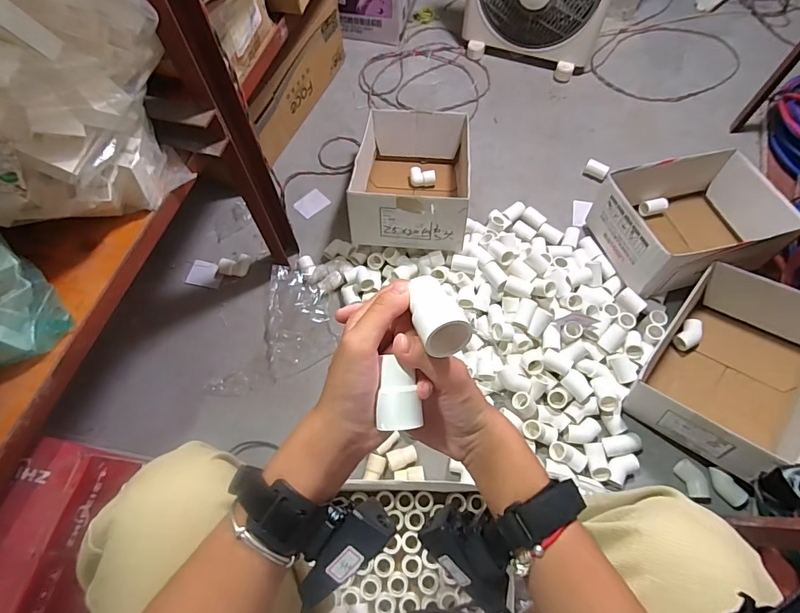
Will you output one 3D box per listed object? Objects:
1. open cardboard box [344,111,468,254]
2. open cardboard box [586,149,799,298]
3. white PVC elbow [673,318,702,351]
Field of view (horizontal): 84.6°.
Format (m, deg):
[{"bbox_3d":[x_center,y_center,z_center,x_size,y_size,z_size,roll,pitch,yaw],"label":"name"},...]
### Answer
[{"bbox_3d":[0.026,-0.263,0.905,0.214,0.144,0.307,4,48,3],"label":"open cardboard box"},{"bbox_3d":[0.568,-0.172,0.879,0.314,0.145,0.260,-15,66,-6],"label":"open cardboard box"},{"bbox_3d":[0.542,0.052,0.821,0.038,0.036,0.066,34,70,15],"label":"white PVC elbow"}]

